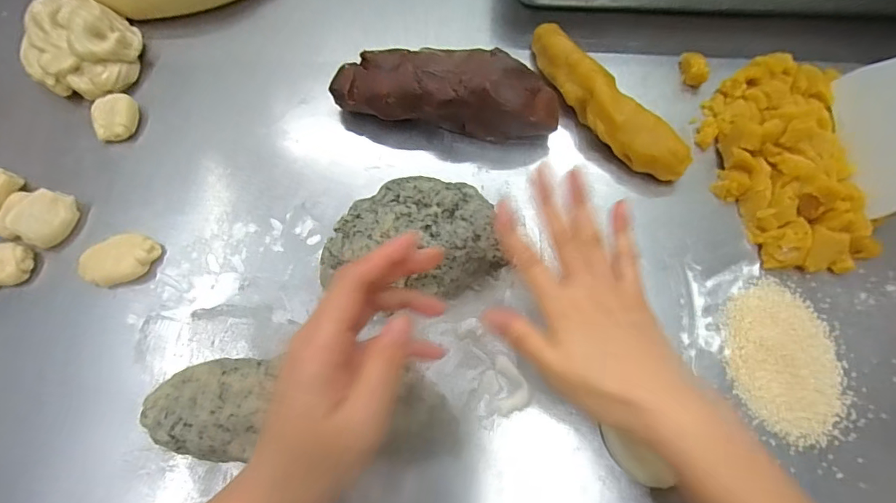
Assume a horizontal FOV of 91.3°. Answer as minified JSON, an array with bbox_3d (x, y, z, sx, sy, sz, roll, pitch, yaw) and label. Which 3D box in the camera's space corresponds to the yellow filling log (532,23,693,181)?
[{"bbox_3d":[0.133,-0.132,0.387,0.038,0.042,0.181,-34,72,-11],"label":"yellow filling log"}]

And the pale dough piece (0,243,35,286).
[{"bbox_3d":[-0.363,0.012,0.352,0.044,0.015,0.034,-6,69,-1],"label":"pale dough piece"}]

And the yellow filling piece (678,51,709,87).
[{"bbox_3d":[0.231,-0.173,0.412,0.015,0.022,0.031,-5,69,-1],"label":"yellow filling piece"}]

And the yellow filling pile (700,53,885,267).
[{"bbox_3d":[0.283,-0.083,0.366,0.114,0.041,0.198,-4,69,0],"label":"yellow filling pile"}]

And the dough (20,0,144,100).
[{"bbox_3d":[-0.350,-0.195,0.416,0.101,0.043,0.097,39,75,14],"label":"dough"}]

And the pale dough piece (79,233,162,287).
[{"bbox_3d":[-0.263,0.007,0.353,0.054,0.013,0.039,-30,71,-10],"label":"pale dough piece"}]

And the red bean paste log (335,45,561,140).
[{"bbox_3d":[-0.001,-0.140,0.388,0.191,0.056,0.054,11,70,5],"label":"red bean paste log"}]

